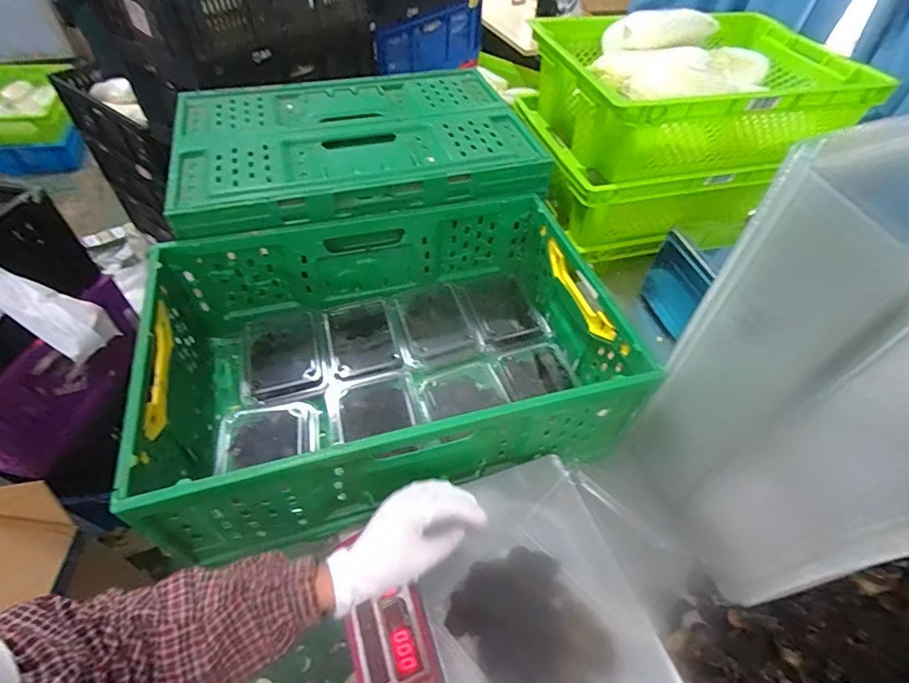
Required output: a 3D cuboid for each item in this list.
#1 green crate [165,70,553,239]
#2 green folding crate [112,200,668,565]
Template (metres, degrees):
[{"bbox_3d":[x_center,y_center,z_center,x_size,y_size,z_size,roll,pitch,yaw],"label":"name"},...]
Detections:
[{"bbox_3d":[-0.162,-0.351,0.784,0.564,0.063,0.384,-11,52,-12],"label":"green crate"},{"bbox_3d":[-0.099,0.022,0.661,0.612,0.204,0.395,-12,52,-13],"label":"green folding crate"}]

